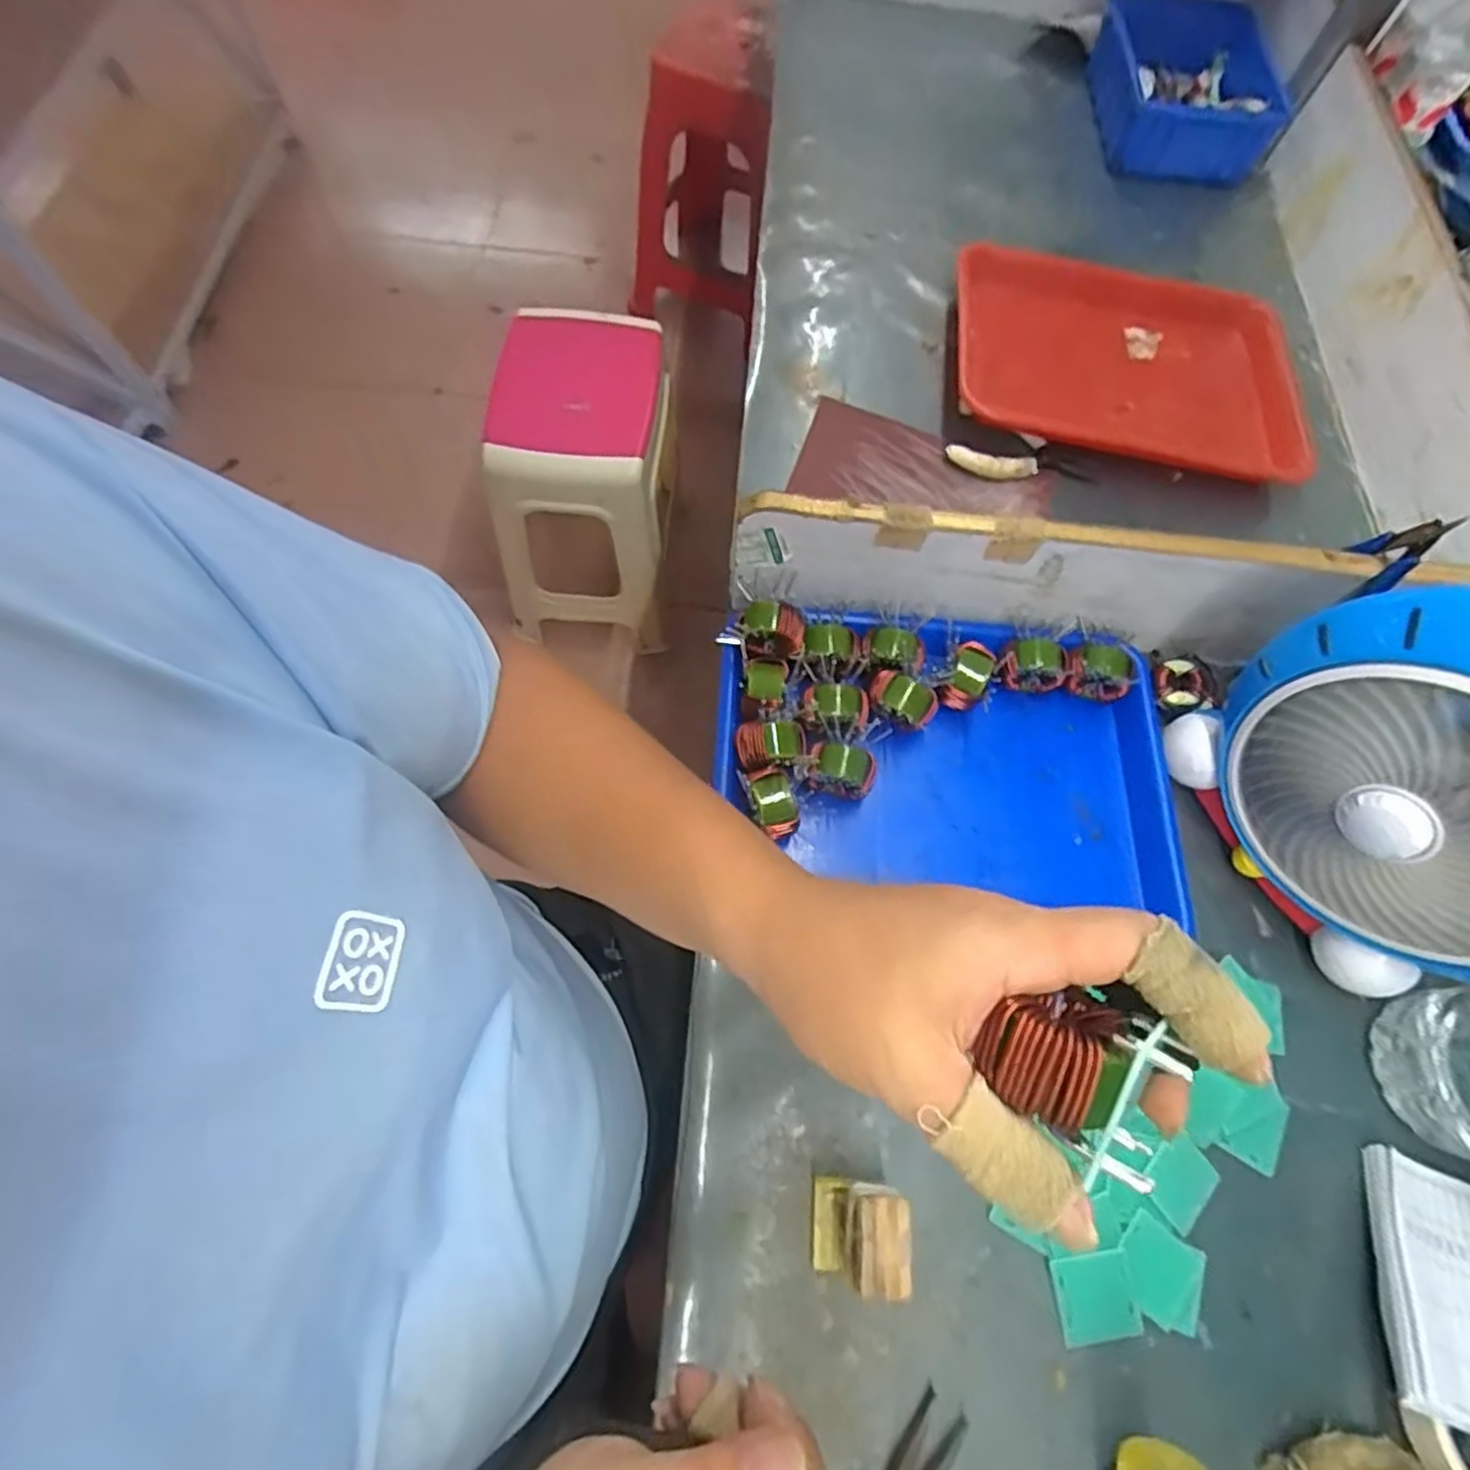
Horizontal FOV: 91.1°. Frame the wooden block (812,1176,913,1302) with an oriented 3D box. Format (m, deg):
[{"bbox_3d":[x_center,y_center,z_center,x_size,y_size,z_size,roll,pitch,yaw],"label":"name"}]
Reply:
[{"bbox_3d":[0.071,0.283,0.410,0.046,0.054,0.049,3,68,-3],"label":"wooden block"}]

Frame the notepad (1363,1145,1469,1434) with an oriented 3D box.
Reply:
[{"bbox_3d":[0.435,0.332,0.425,0.104,0.013,0.131,22,54,1],"label":"notepad"}]

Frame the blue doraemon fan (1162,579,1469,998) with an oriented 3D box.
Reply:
[{"bbox_3d":[0.404,0.039,0.424,0.081,0.232,0.231,-35,74,-16],"label":"blue doraemon fan"}]

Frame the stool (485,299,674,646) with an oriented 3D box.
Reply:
[{"bbox_3d":[-0.245,-0.423,1.254,0.249,0.453,0.343,3,68,-3],"label":"stool"}]

